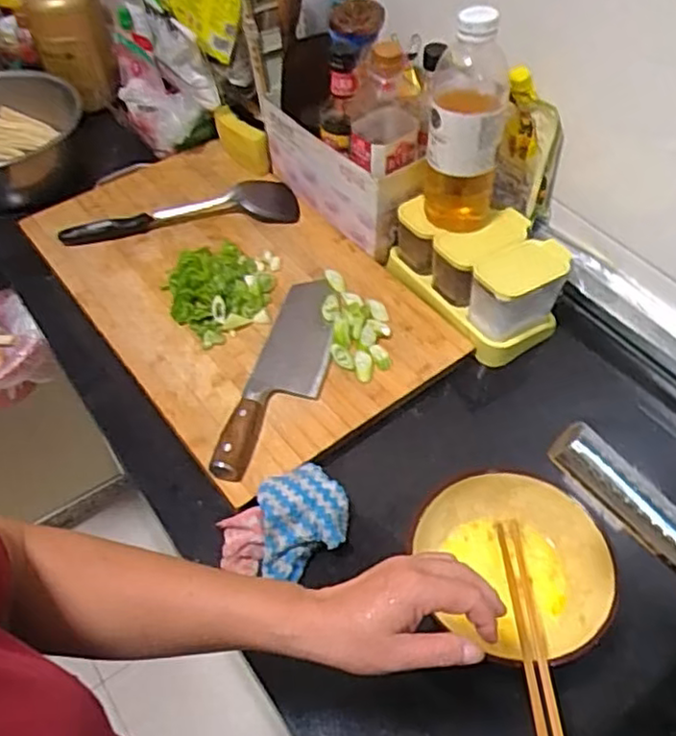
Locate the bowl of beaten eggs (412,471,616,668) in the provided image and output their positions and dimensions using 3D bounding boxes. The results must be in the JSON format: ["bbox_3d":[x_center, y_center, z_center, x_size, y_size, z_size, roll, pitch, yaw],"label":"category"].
[{"bbox_3d":[0.164,0.178,0.614,0.157,0.059,0.167,0,52,0],"label":"bowl of beaten eggs"}]

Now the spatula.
[{"bbox_3d":[-0.214,-0.220,0.949,0.318,0.032,0.083,-8,52,-6],"label":"spatula"}]

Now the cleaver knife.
[{"bbox_3d":[-0.055,-0.001,0.783,0.079,0.026,0.291,12,53,9],"label":"cleaver knife"}]

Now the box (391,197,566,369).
[{"bbox_3d":[0.171,-0.126,0.840,0.128,0.088,0.212,-28,57,-20],"label":"box"}]

